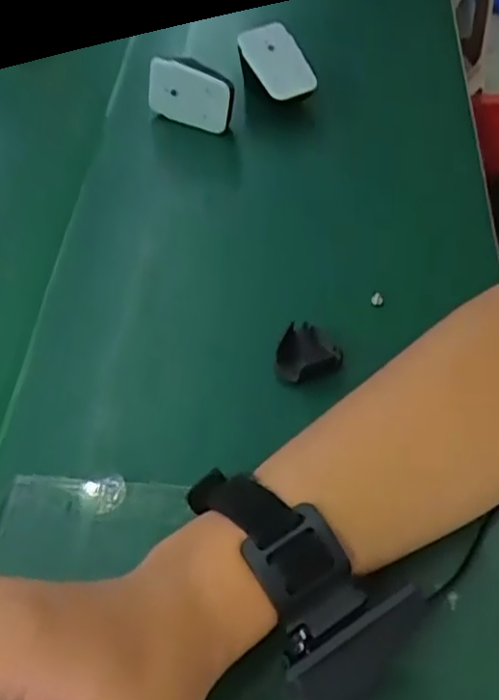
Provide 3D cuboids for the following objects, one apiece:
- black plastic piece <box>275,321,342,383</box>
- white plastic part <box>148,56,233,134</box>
[{"bbox_3d":[0.035,0.002,0.395,0.037,0.016,0.038,9,55,9],"label":"black plastic piece"},{"bbox_3d":[-0.045,-0.201,0.521,0.065,0.046,0.017,19,42,10],"label":"white plastic part"}]

